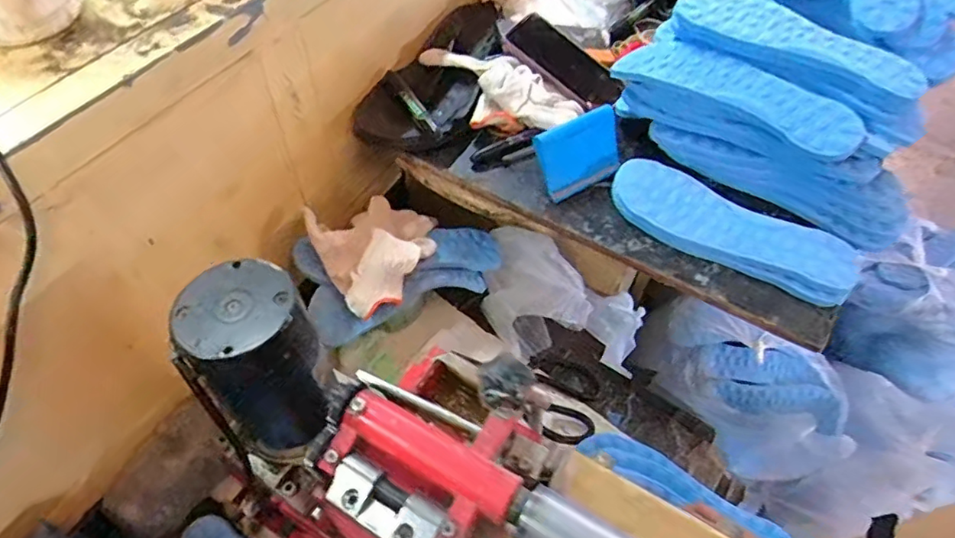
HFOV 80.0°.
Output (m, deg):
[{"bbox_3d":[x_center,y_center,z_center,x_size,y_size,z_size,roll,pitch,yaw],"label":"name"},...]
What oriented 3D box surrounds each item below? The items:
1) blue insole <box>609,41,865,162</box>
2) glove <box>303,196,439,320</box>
[{"bbox_3d":[0.269,-0.184,0.595,0.247,0.031,0.071,31,56,20],"label":"blue insole"},{"bbox_3d":[-0.104,-0.031,0.640,0.142,0.043,0.130,-28,58,-23],"label":"glove"}]

